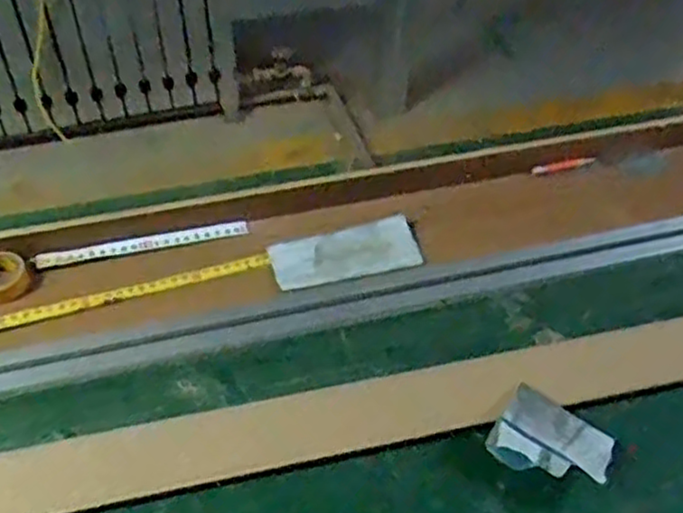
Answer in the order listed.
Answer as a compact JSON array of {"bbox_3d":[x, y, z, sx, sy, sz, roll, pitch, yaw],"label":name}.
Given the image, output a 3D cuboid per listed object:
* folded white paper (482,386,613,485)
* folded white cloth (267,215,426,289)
[{"bbox_3d":[0.152,0.130,0.515,0.080,0.039,0.059,26,52,21],"label":"folded white paper"},{"bbox_3d":[0.005,-0.004,0.687,0.140,0.017,0.061,-11,47,-13],"label":"folded white cloth"}]

